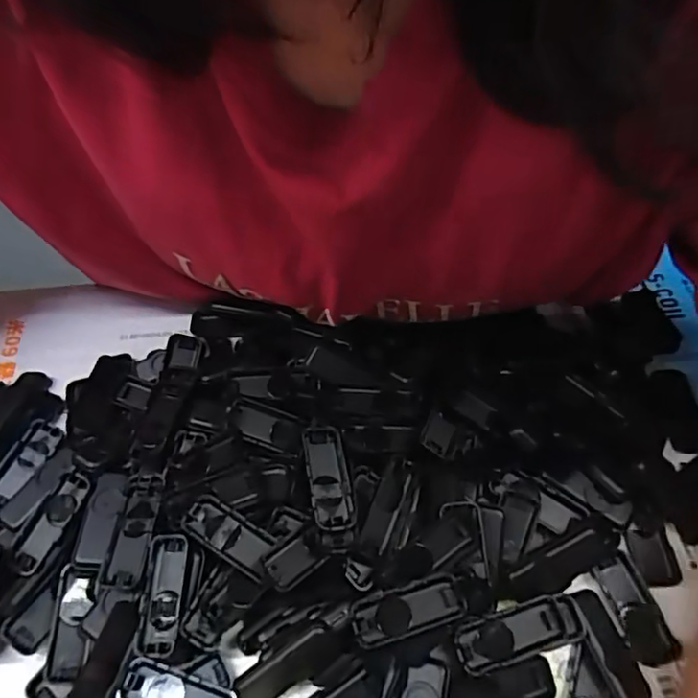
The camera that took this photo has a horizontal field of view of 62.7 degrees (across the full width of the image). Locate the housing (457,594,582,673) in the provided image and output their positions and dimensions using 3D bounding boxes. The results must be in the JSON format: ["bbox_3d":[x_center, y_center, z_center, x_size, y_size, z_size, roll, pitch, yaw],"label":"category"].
[{"bbox_3d":[0.070,0.116,0.235,0.053,0.005,0.018,-14,57,-8],"label":"housing"}]

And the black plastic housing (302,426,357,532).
[{"bbox_3d":[-0.009,0.059,0.258,0.018,0.014,0.046,-9,56,-4],"label":"black plastic housing"}]

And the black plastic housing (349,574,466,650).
[{"bbox_3d":[0.024,0.108,0.237,0.046,0.007,0.019,-15,57,-9],"label":"black plastic housing"}]

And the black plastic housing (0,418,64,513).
[{"bbox_3d":[-0.165,0.058,0.287,0.017,0.009,0.047,22,59,16],"label":"black plastic housing"}]

